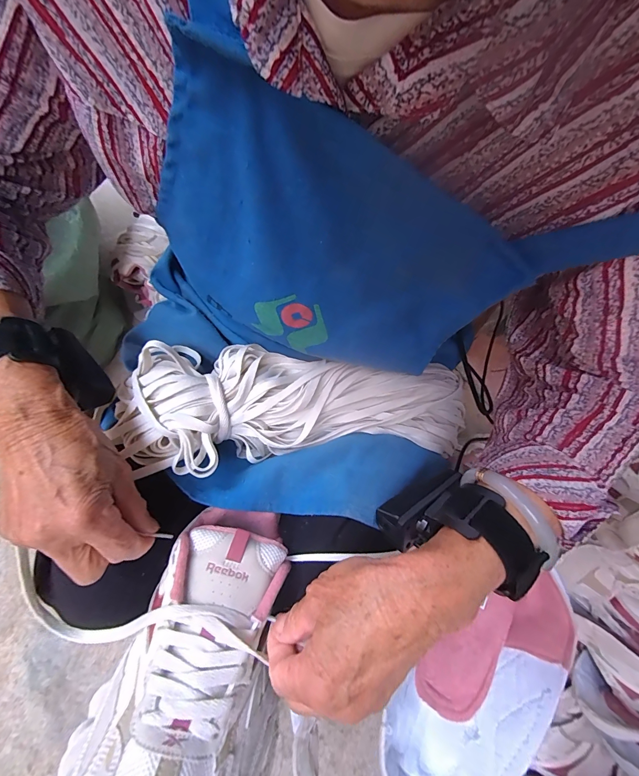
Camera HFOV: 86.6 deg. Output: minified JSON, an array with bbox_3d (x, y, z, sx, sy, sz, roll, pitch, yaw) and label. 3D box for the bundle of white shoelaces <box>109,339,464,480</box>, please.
[{"bbox_3d":[-0.013,0.016,0.328,0.328,0.071,0.119,0,63,-5],"label":"bundle of white shoelaces"}]

